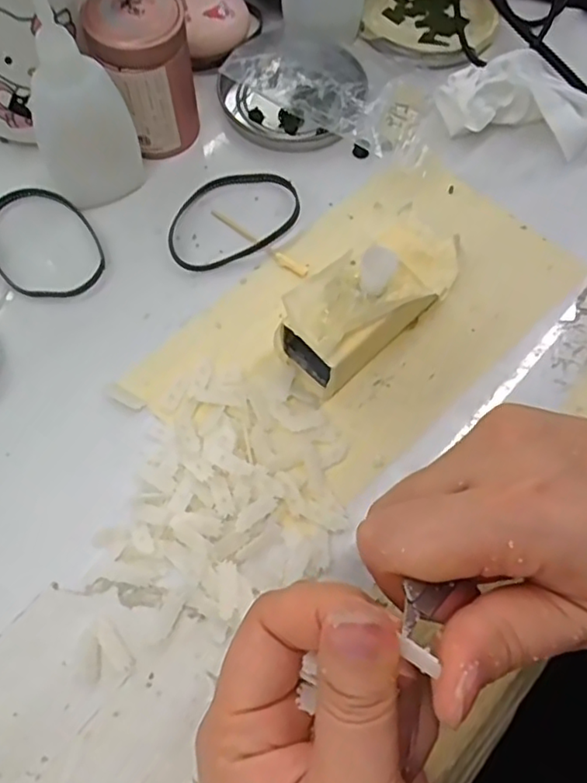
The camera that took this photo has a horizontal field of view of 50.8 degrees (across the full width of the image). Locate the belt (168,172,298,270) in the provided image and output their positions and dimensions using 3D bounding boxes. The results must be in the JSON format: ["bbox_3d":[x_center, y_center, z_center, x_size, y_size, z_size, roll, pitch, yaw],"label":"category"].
[{"bbox_3d":[-0.030,-0.087,0.305,0.071,0.007,0.047,-25,68,-9],"label":"belt"}]

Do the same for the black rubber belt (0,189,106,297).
[{"bbox_3d":[-0.120,-0.072,0.295,0.048,0.005,0.066,-23,70,-12],"label":"black rubber belt"}]

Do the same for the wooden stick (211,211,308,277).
[{"bbox_3d":[-0.018,-0.073,0.300,0.058,0.004,0.007,36,70,12],"label":"wooden stick"}]

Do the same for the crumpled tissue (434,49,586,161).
[{"bbox_3d":[0.120,-0.159,0.328,0.085,0.027,0.059,4,67,-1],"label":"crumpled tissue"}]

